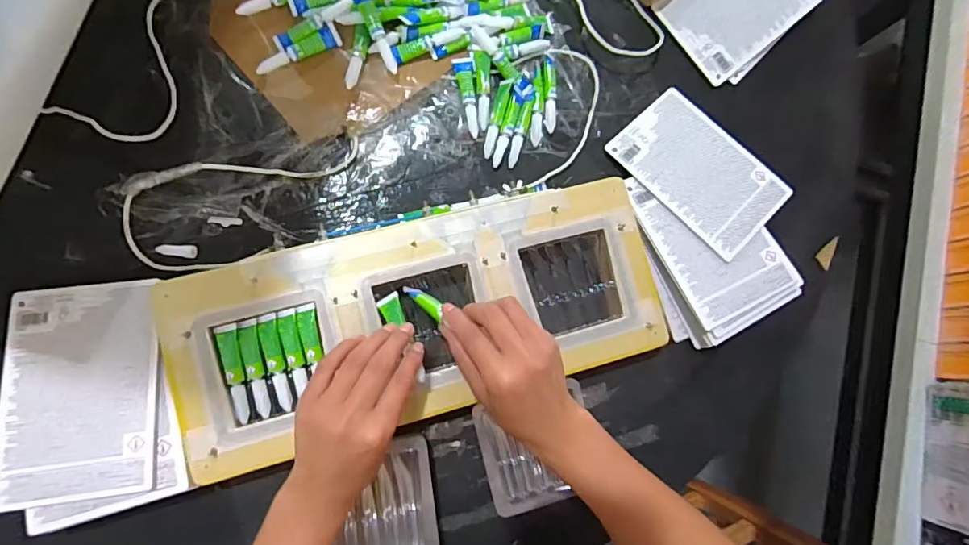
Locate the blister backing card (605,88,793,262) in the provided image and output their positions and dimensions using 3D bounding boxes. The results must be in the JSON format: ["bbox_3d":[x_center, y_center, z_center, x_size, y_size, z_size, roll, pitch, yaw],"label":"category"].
[{"bbox_3d":[0.225,-0.107,0.511,0.117,0.007,0.170,-42,82,-14],"label":"blister backing card"}]

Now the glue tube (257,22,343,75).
[{"bbox_3d":[-0.176,-0.210,0.464,0.082,0.013,0.018,-25,90,-10],"label":"glue tube"}]

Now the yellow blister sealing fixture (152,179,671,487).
[{"bbox_3d":[-0.047,0.037,0.430,0.422,0.033,0.169,-14,88,-11],"label":"yellow blister sealing fixture"}]

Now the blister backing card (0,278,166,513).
[{"bbox_3d":[-0.323,0.092,0.395,0.116,0.008,0.169,-6,75,-6],"label":"blister backing card"}]

